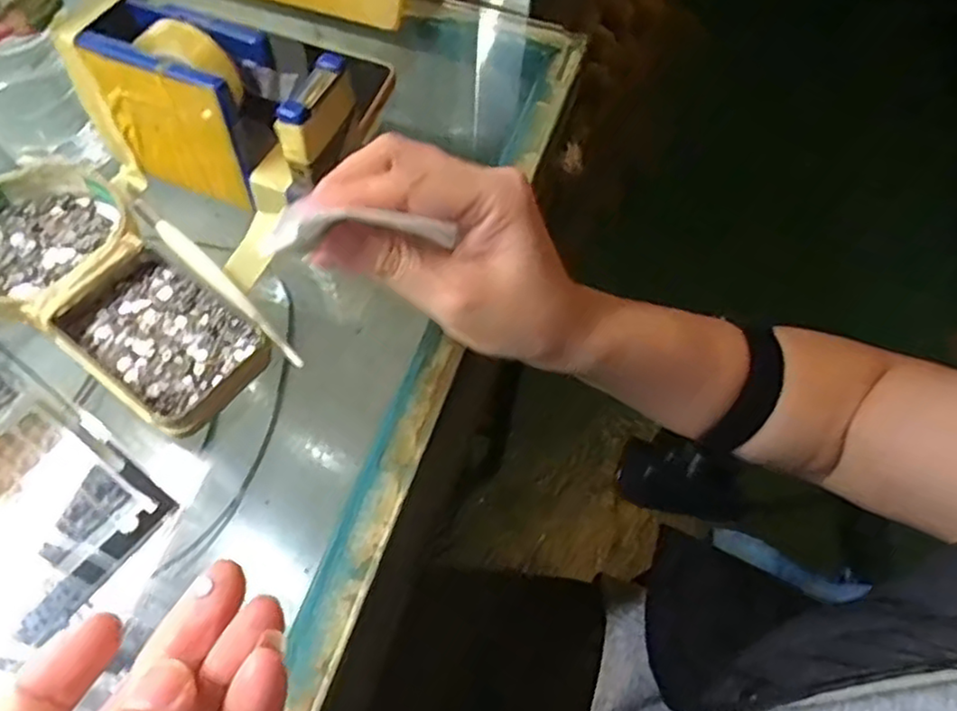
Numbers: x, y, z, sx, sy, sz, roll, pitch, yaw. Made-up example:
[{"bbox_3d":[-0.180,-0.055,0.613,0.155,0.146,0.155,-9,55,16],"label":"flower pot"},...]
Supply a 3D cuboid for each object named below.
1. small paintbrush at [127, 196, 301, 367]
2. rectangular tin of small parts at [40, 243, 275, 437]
[{"bbox_3d":[-0.131,-0.040,0.331,0.010,0.004,0.135,-40,69,-23],"label":"small paintbrush"},{"bbox_3d":[-0.144,-0.009,0.312,0.088,0.015,0.066,32,63,15],"label":"rectangular tin of small parts"}]

